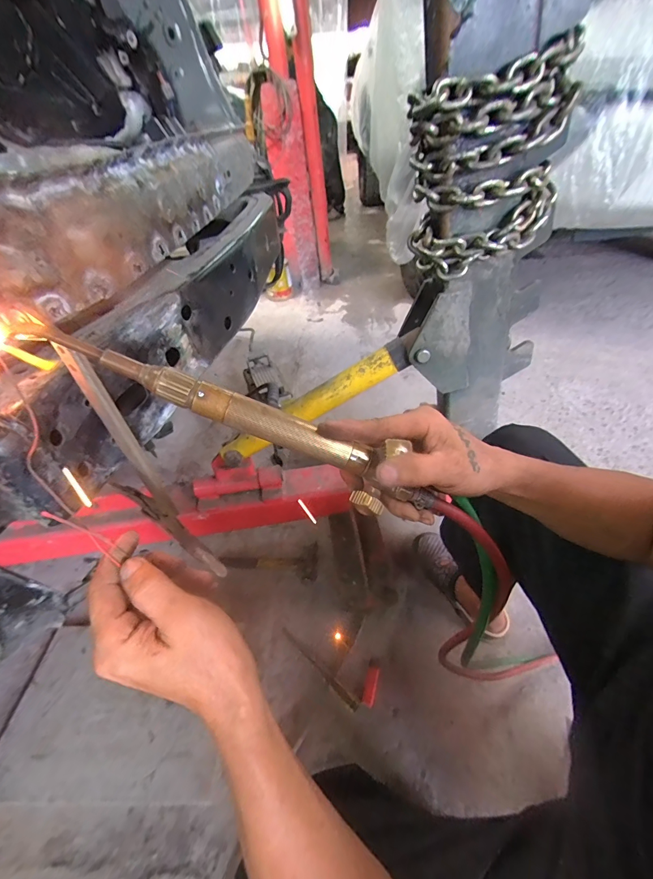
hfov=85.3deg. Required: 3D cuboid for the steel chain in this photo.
[{"bbox_3d":[0.228,-0.379,0.512,0.187,0.220,0.171,17,48,24],"label":"steel chain"}]

